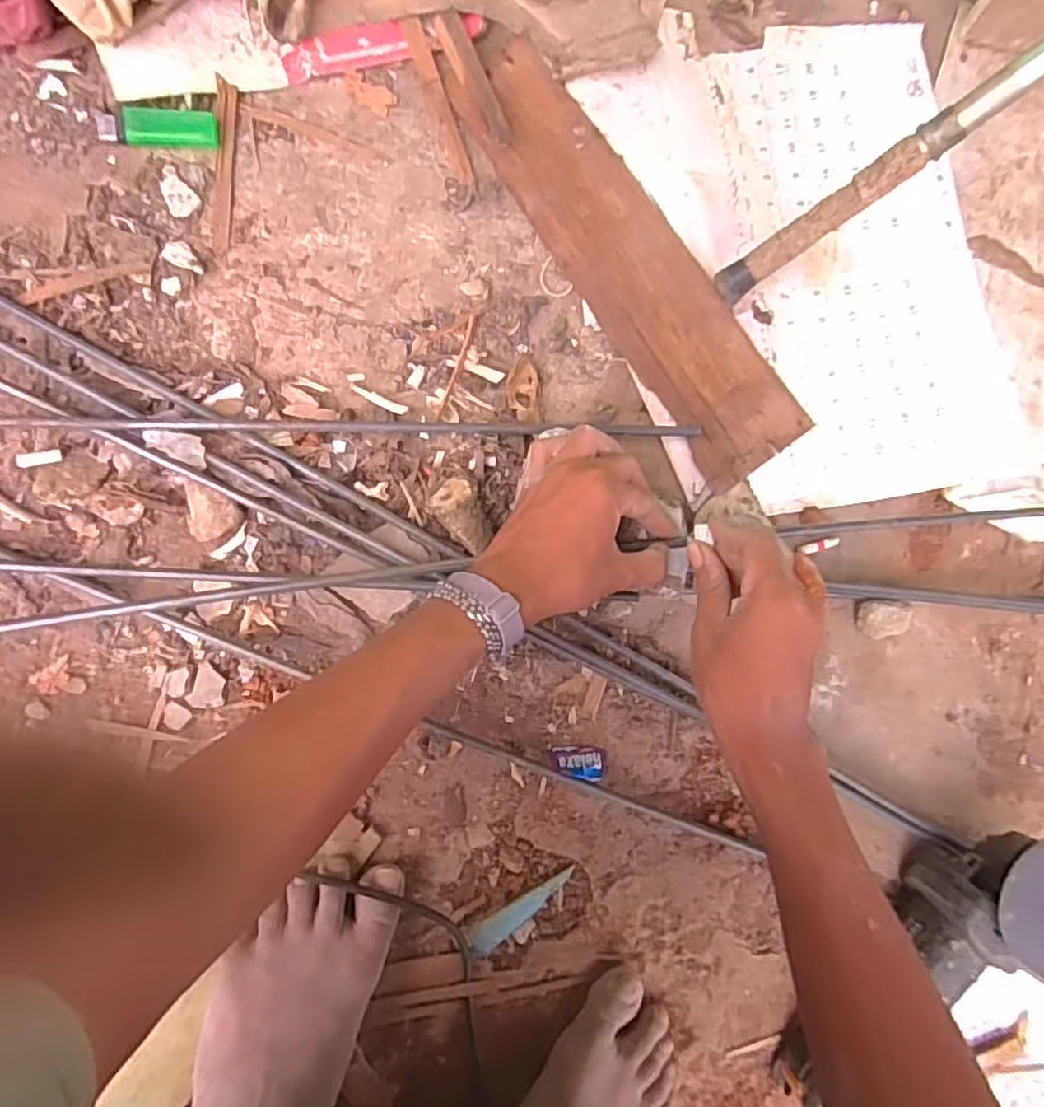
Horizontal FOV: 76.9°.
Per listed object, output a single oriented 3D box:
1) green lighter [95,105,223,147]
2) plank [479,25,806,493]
[{"bbox_3d":[-0.261,-0.306,0.472,0.079,0.009,0.023,-6,88,-9],"label":"green lighter"},{"bbox_3d":[0.096,-0.236,0.532,0.110,0.014,0.375,-35,92,-9],"label":"plank"}]

